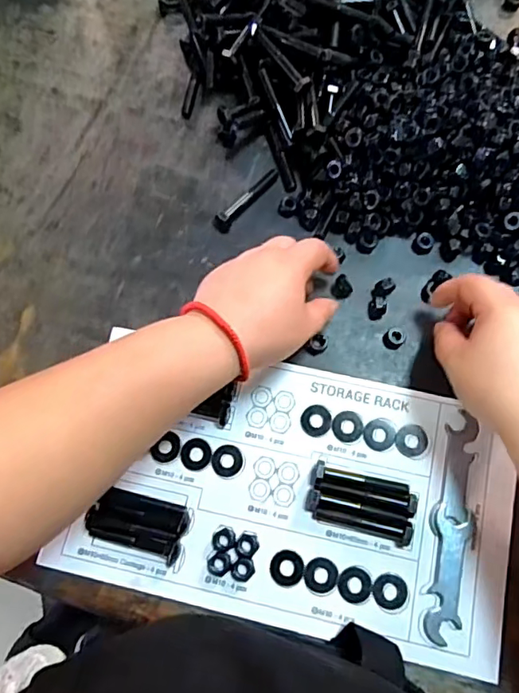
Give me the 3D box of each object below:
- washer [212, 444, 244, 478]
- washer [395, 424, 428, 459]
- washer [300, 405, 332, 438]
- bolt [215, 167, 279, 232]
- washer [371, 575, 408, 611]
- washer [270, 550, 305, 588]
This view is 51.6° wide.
[{"bbox_3d":[-0.025,0.089,0.416,0.023,0.004,0.024,-1,74,2],"label":"washer"},{"bbox_3d":[0.118,0.073,0.416,0.025,0.004,0.025,-1,74,2],"label":"washer"},{"bbox_3d":[0.044,0.058,0.421,0.023,0.004,0.025,-1,74,2],"label":"washer"},{"bbox_3d":[-0.013,-0.130,0.467,0.016,0.011,0.074,39,79,12],"label":"bolt"},{"bbox_3d":[0.094,0.176,0.385,0.025,0.004,0.023,-1,74,2],"label":"washer"},{"bbox_3d":[0.020,0.162,0.391,0.024,0.004,0.024,-1,74,2],"label":"washer"}]

